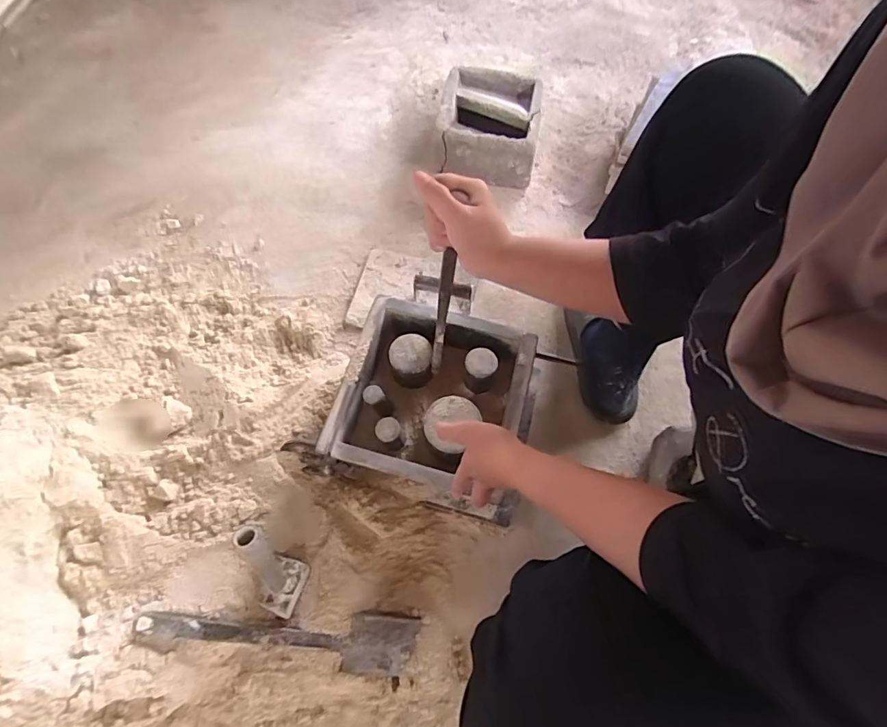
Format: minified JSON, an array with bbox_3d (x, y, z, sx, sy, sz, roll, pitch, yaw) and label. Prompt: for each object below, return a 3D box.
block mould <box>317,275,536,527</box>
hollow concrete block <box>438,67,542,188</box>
[{"bbox_3d":[-0.013,0.055,0.652,0.235,0.103,0.235,15,66,6],"label":"block mould"},{"bbox_3d":[0.088,-0.473,0.933,0.190,0.104,0.214,6,65,2],"label":"hollow concrete block"}]

